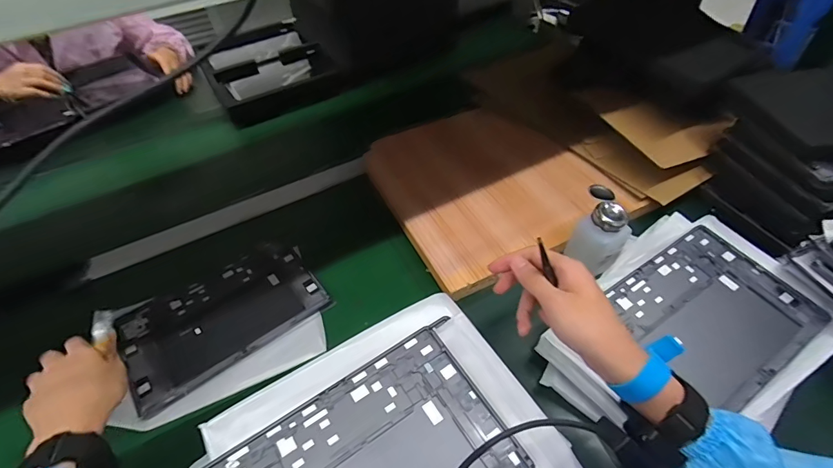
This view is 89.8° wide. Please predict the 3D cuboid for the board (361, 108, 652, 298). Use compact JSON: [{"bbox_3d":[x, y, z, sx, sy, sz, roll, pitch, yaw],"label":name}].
[{"bbox_3d":[0.110,-0.099,0.705,0.330,0.017,0.372,-22,50,-15],"label":"board"}]

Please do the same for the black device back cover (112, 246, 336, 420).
[{"bbox_3d":[-0.266,0.107,0.577,0.249,0.013,0.169,-32,53,-22],"label":"black device back cover"}]

